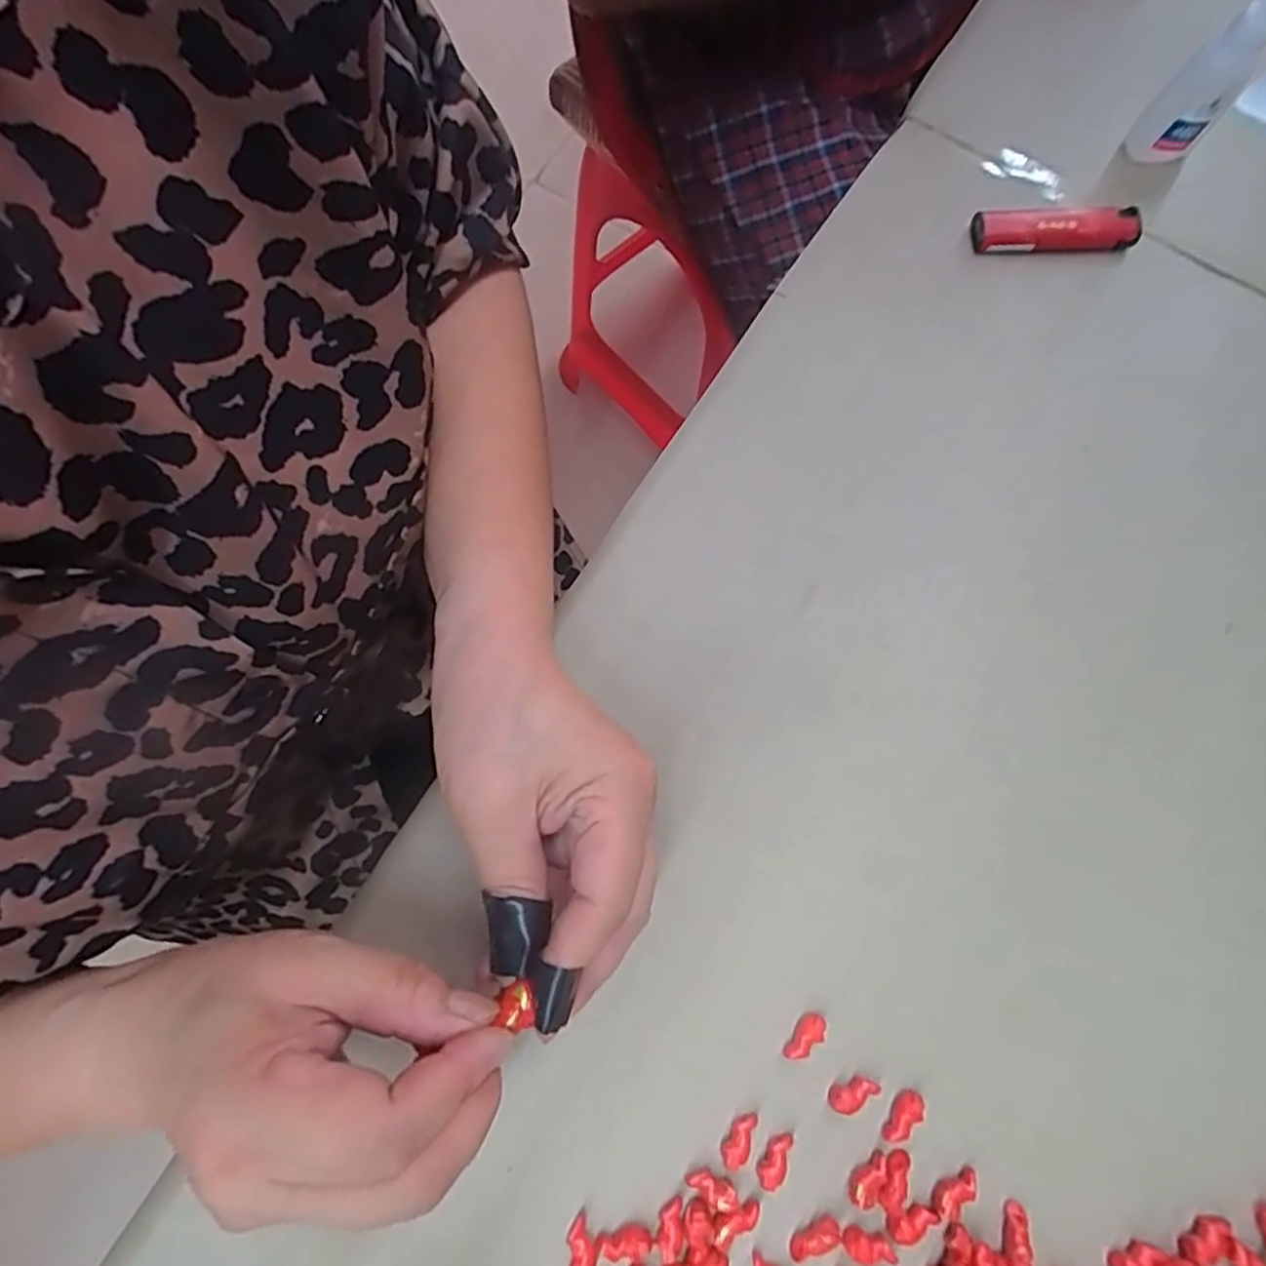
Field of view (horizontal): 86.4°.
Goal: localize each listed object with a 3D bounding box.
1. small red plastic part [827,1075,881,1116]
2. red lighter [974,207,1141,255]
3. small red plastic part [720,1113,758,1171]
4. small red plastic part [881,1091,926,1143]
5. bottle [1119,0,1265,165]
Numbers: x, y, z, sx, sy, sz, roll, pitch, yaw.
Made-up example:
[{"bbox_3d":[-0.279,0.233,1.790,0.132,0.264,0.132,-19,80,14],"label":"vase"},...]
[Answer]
[{"bbox_3d":[0.079,0.165,0.241,0.018,0.005,0.009,-25,78,-9],"label":"small red plastic part"},{"bbox_3d":[0.200,-0.191,0.318,0.076,0.012,0.017,1,76,-3],"label":"red lighter"},{"bbox_3d":[0.038,0.178,0.236,0.009,0.004,0.018,32,76,5],"label":"small red plastic part"},{"bbox_3d":[0.097,0.173,0.239,0.009,0.005,0.019,34,76,5],"label":"small red plastic part"},{"bbox_3d":[0.259,-0.249,0.294,0.028,0.088,0.023,-35,80,-8],"label":"bottle"}]

